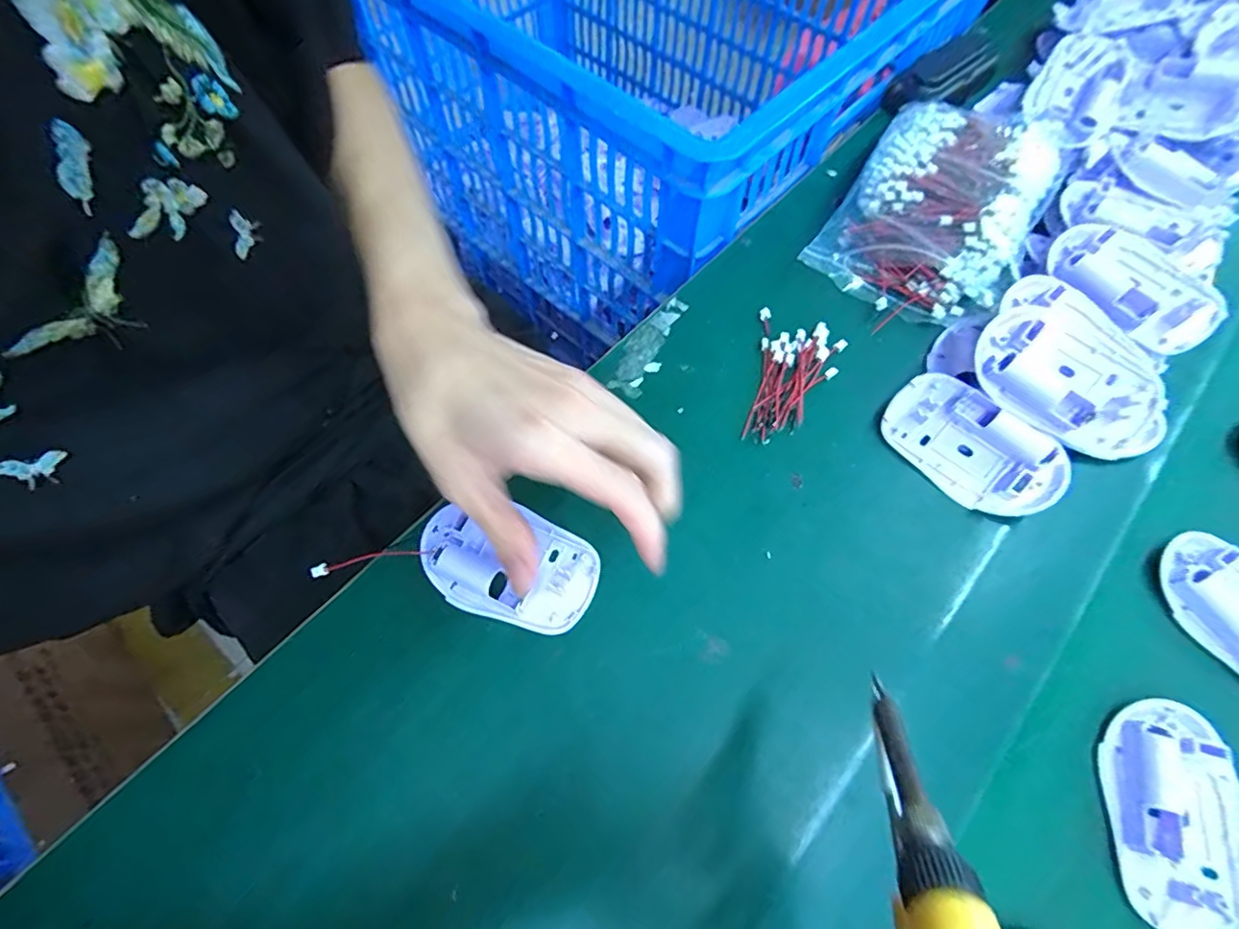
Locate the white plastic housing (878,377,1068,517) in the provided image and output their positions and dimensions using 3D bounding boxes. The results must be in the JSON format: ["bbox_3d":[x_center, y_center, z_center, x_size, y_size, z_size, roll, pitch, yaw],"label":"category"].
[{"bbox_3d":[0.204,-0.010,0.324,0.097,0.017,0.055,44,104,21],"label":"white plastic housing"}]

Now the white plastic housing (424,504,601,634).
[{"bbox_3d":[-0.061,0.053,0.300,0.097,0.014,0.061,26,67,12],"label":"white plastic housing"}]

